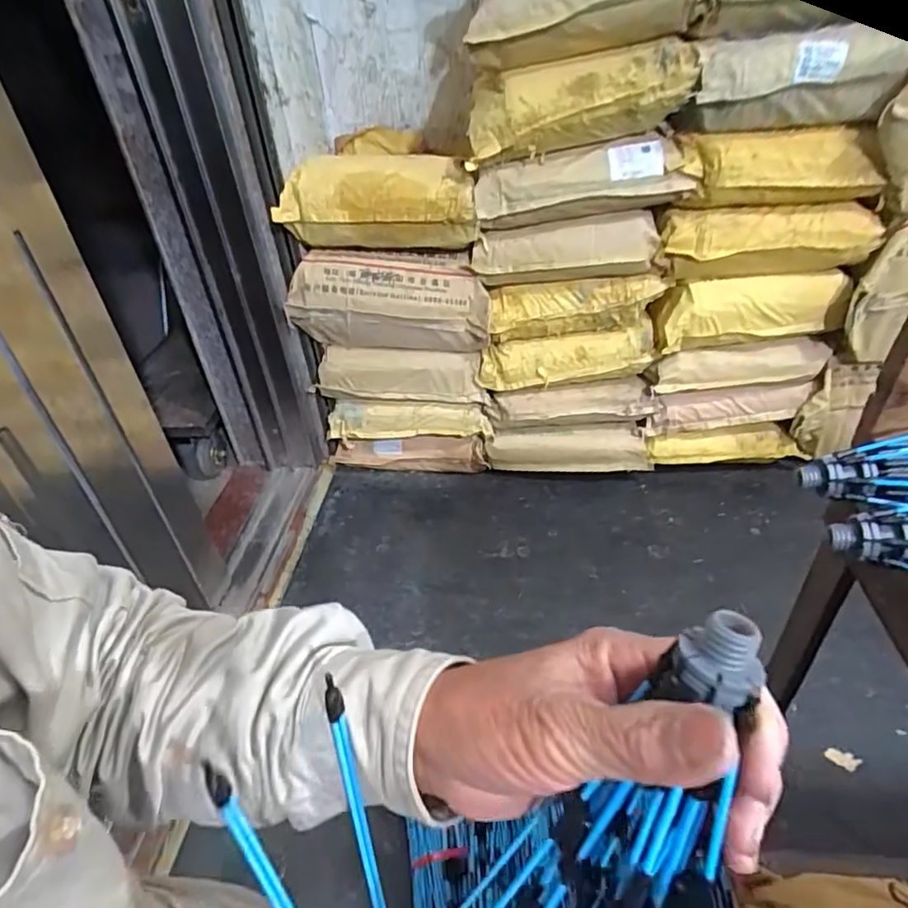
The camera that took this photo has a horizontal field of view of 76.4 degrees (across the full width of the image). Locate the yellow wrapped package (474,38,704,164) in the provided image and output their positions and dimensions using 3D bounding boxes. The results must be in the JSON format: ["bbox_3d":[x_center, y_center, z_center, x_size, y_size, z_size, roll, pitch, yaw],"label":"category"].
[{"bbox_3d":[0.249,-0.726,1.188,0.435,0.167,0.206,2,38,9],"label":"yellow wrapped package"}]

